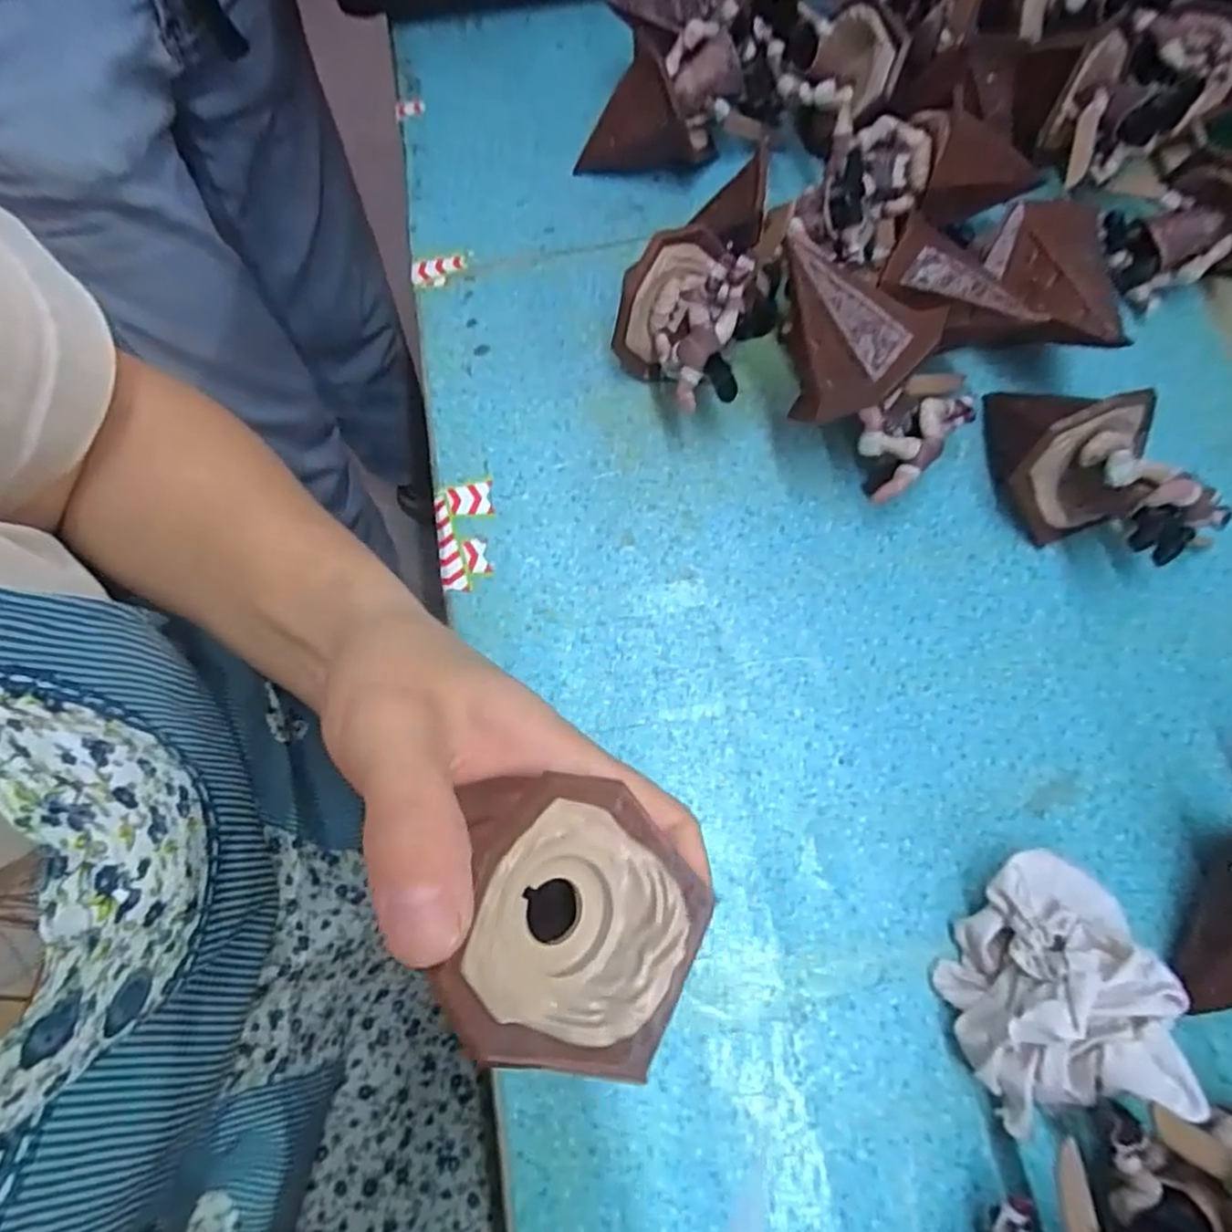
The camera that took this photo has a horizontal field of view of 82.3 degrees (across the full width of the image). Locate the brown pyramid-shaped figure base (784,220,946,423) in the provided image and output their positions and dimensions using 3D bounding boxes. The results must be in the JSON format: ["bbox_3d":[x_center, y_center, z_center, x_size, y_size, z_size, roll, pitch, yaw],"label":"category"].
[{"bbox_3d":[0.088,-0.108,0.279,0.064,0.041,0.047,25,70,10],"label":"brown pyramid-shaped figure base"}]

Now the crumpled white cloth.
[{"bbox_3d":[0.141,0.120,0.228,0.054,0.047,0.077,3,68,2],"label":"crumpled white cloth"}]

